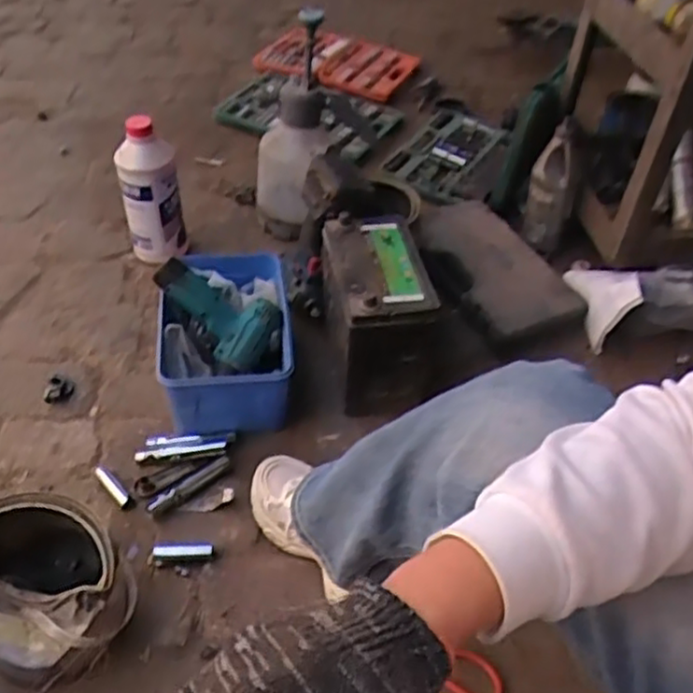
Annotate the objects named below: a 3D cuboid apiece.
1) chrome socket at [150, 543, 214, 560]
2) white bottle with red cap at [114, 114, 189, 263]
[{"bbox_3d":[-0.200,0.251,0.866,0.073,0.017,0.019,1,46,-4],"label":"chrome socket"},{"bbox_3d":[-0.300,-0.223,1.100,0.089,0.246,0.069,-15,49,-19],"label":"white bottle with red cap"}]

